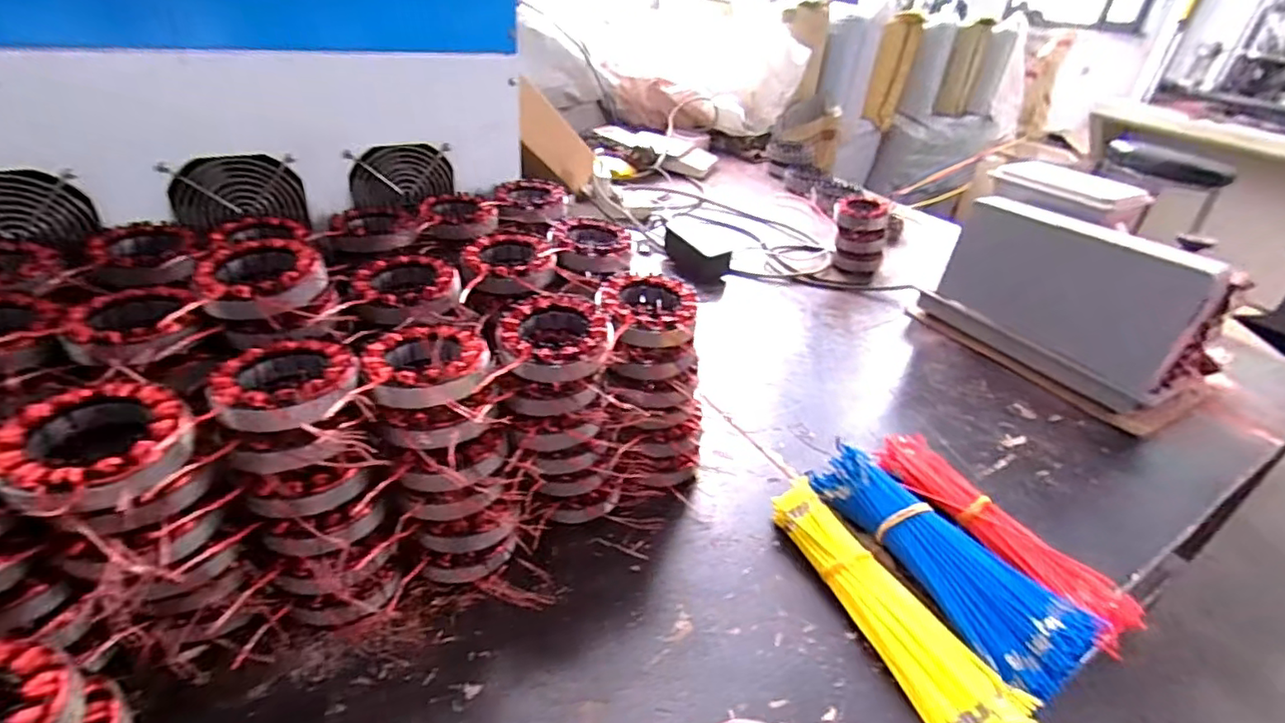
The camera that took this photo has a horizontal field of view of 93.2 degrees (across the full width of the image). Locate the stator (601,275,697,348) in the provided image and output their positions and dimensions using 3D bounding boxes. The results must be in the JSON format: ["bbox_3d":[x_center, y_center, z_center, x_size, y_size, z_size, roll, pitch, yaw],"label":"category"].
[{"bbox_3d":[0.004,-0.045,0.528,0.078,0.029,0.090,1,34,-10],"label":"stator"}]

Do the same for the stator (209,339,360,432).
[{"bbox_3d":[-0.237,0.013,0.410,0.084,0.024,0.086,2,33,-7],"label":"stator"}]

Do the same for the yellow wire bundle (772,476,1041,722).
[{"bbox_3d":[0.205,0.204,0.479,0.073,0.033,0.279,-9,36,-23],"label":"yellow wire bundle"}]

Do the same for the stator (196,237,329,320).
[{"bbox_3d":[-0.293,-0.064,0.472,0.083,0.031,0.091,-15,39,-30],"label":"stator"}]

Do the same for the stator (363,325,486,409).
[{"bbox_3d":[-0.156,-0.001,0.445,0.083,0.027,0.083,5,33,-3],"label":"stator"}]

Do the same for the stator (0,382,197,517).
[{"bbox_3d":[-0.313,0.048,0.349,0.086,0.030,0.087,5,33,-3],"label":"stator"}]

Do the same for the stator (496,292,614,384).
[{"bbox_3d":[-0.070,-0.017,0.485,0.087,0.031,0.092,1,34,-10],"label":"stator"}]

